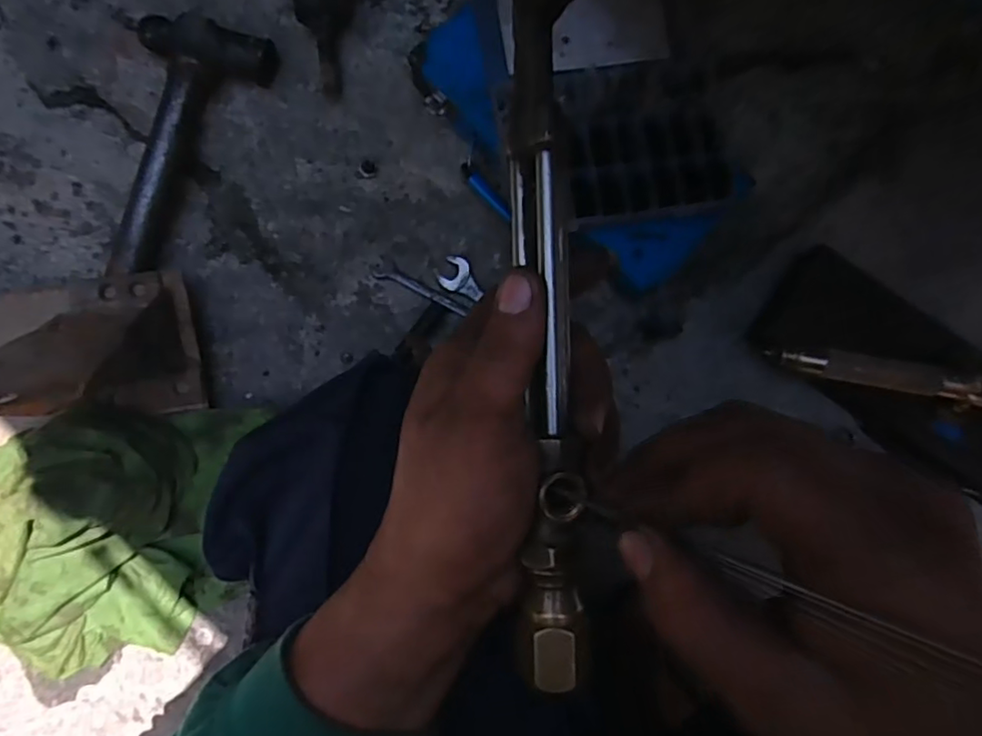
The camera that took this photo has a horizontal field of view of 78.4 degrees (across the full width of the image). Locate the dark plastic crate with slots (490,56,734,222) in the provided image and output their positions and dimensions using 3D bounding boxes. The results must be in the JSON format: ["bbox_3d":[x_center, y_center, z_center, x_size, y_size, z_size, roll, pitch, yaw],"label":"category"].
[{"bbox_3d":[0.107,-0.194,0.520,0.197,0.023,0.129,-8,86,-1],"label":"dark plastic crate with slots"}]

